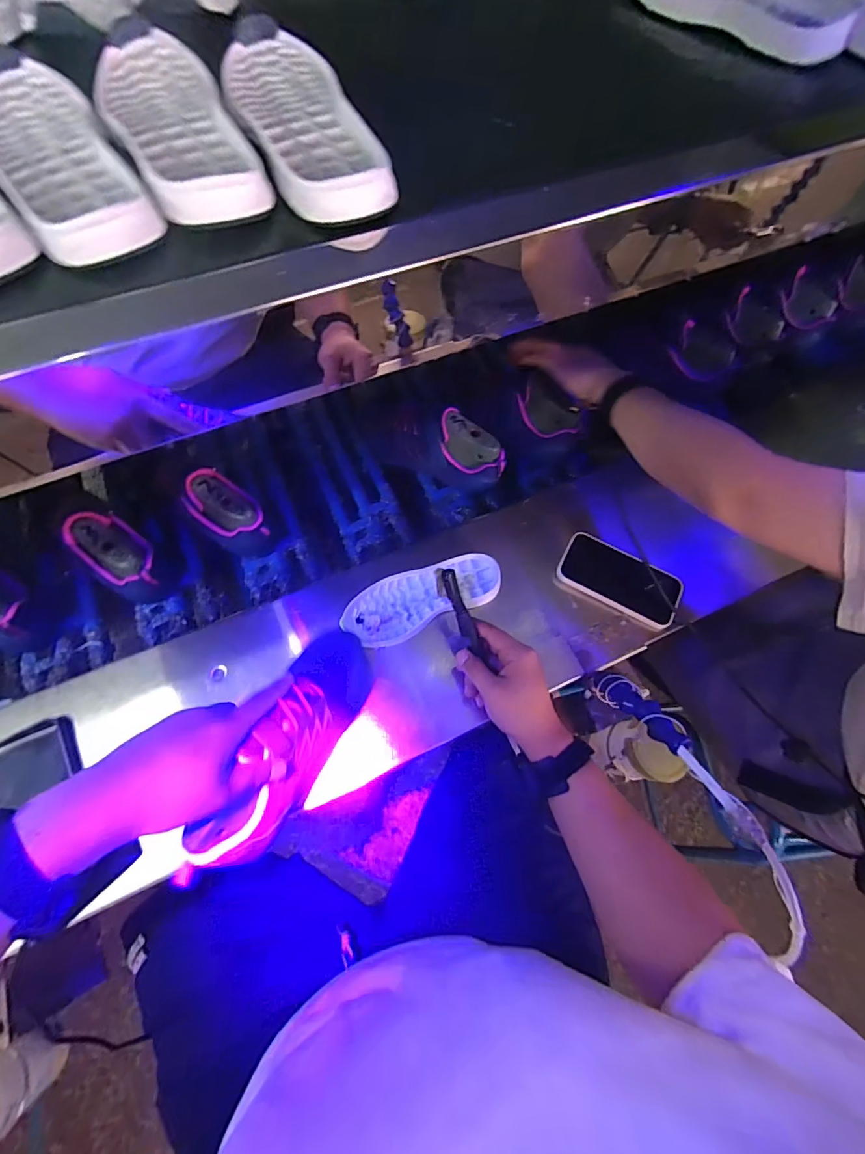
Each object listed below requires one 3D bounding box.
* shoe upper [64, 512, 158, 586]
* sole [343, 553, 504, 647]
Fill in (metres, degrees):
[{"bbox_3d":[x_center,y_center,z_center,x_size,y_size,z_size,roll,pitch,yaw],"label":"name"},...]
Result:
[{"bbox_3d":[-0.378,-0.030,0.540,0.108,0.045,0.060,34,77,8],"label":"shoe upper"},{"bbox_3d":[-0.012,0.023,0.563,0.196,0.026,0.079,-25,76,-7],"label":"sole"}]

